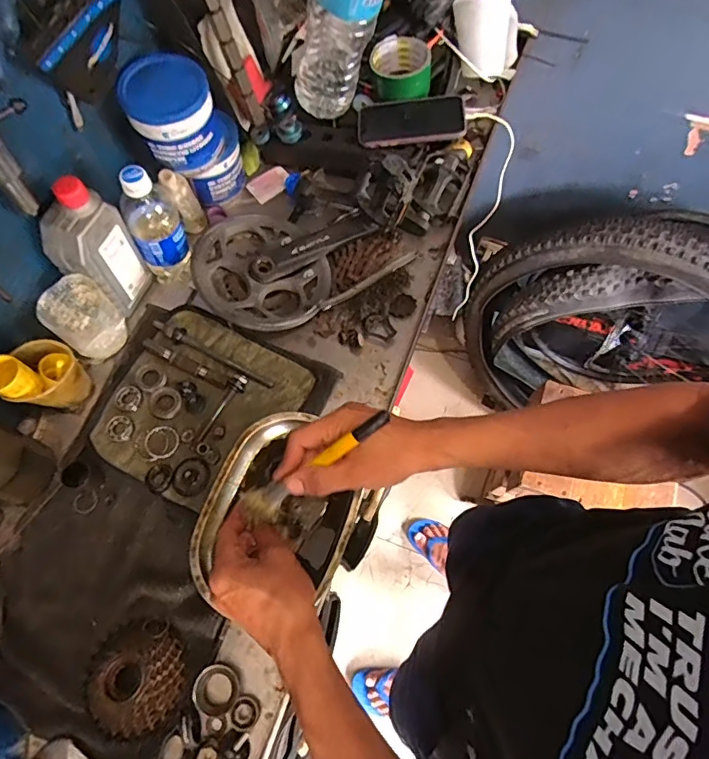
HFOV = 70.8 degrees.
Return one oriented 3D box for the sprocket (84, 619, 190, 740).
[{"bbox_3d":[-0.219,0.293,0.490,0.093,0.034,0.097,0,67,0],"label":"sprocket"}]

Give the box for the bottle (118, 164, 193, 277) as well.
[{"bbox_3d":[-0.251,-0.194,0.631,0.065,0.162,0.061,-27,70,-11],"label":"bottle"}]

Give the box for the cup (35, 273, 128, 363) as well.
[{"bbox_3d":[-0.323,-0.070,0.608,0.066,0.090,0.072,38,72,14],"label":"cup"}]

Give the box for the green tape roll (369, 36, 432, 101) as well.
[{"bbox_3d":[0.069,-0.462,0.744,0.091,0.045,0.075,5,67,2],"label":"green tape roll"}]

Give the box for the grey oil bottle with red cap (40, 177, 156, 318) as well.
[{"bbox_3d":[-0.310,-0.152,0.601,0.059,0.177,0.080,12,68,5],"label":"grey oil bottle with red cap"}]

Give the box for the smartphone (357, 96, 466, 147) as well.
[{"bbox_3d":[0.081,-0.370,0.718,0.152,0.012,0.081,1,67,15],"label":"smartphone"}]

